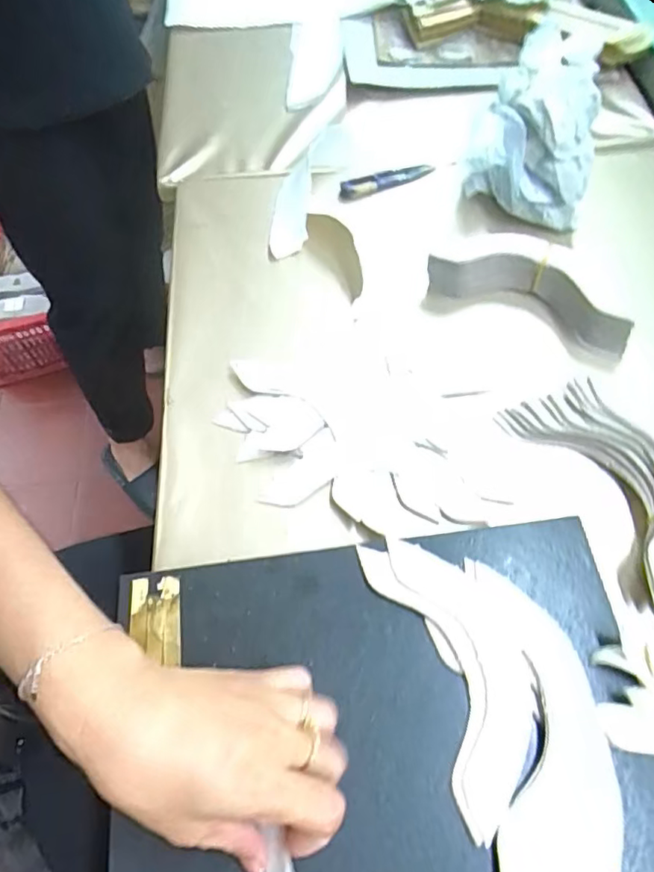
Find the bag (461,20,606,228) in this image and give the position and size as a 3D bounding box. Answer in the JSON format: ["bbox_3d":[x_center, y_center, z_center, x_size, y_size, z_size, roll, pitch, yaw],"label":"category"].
[{"bbox_3d":[0.196,-0.300,0.537,0.113,0.089,0.174,11,63,8],"label":"bag"}]

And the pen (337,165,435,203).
[{"bbox_3d":[0.060,-0.260,0.573,0.103,0.013,0.020,-24,64,-12],"label":"pen"}]

